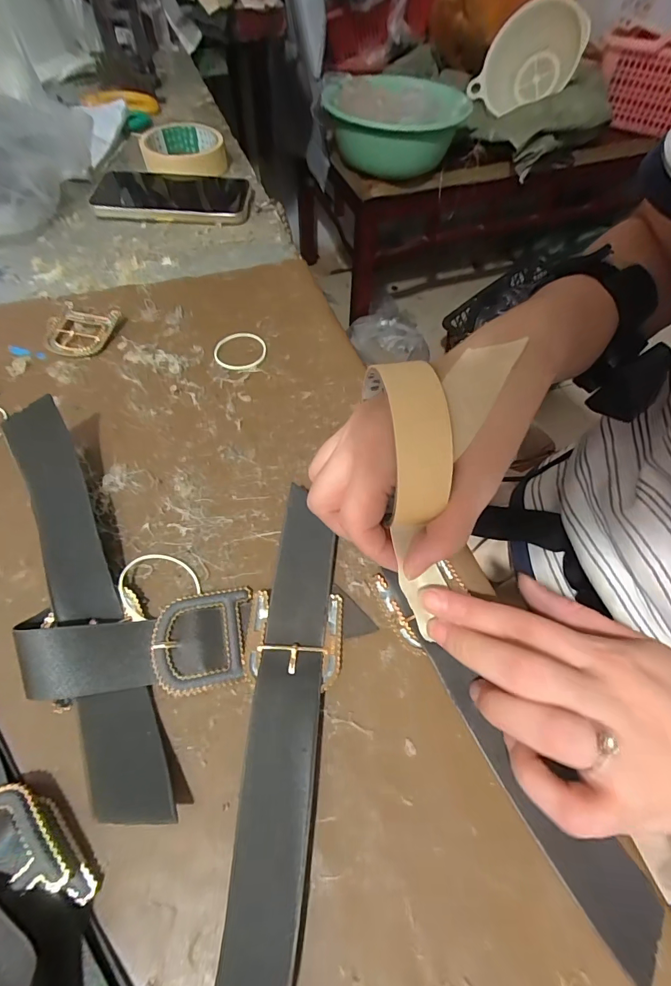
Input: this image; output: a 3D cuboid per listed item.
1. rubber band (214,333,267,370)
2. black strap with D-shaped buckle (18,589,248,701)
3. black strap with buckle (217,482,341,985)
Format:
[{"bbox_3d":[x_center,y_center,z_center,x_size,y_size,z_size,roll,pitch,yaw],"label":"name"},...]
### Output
[{"bbox_3d":[-0.075,-0.113,0.321,0.040,0.004,0.041,-4,59,-5],"label":"rubber band"},{"bbox_3d":[-0.097,0.075,0.199,0.101,0.022,0.045,-6,59,-6],"label":"black strap with D-shaped buckle"},{"bbox_3d":[-0.025,0.099,0.190,0.043,0.016,0.225,7,59,2],"label":"black strap with buckle"}]

